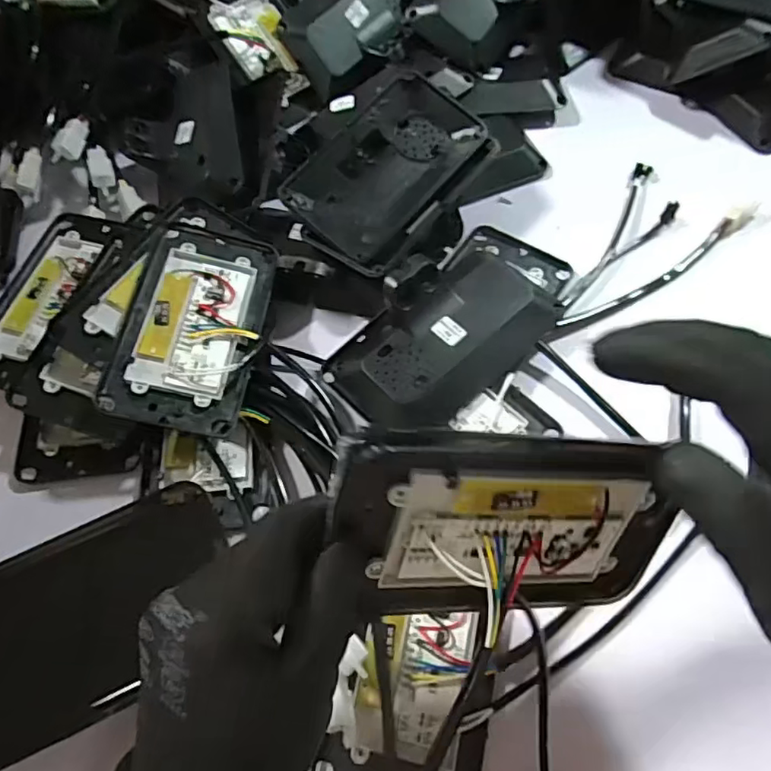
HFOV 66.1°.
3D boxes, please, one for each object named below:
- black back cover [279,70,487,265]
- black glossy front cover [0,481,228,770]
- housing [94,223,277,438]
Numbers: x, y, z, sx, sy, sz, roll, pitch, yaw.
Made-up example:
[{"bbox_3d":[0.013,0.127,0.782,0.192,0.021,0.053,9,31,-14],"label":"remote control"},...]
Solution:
[{"bbox_3d":[-0.001,-0.174,0.459,0.095,0.028,0.153,35,71,20],"label":"black back cover"},{"bbox_3d":[-0.171,0.130,0.306,0.189,0.007,0.093,-25,76,-12],"label":"black glossy front cover"},{"bbox_3d":[-0.131,-0.050,0.418,0.091,0.018,0.169,12,63,-9],"label":"housing"}]

